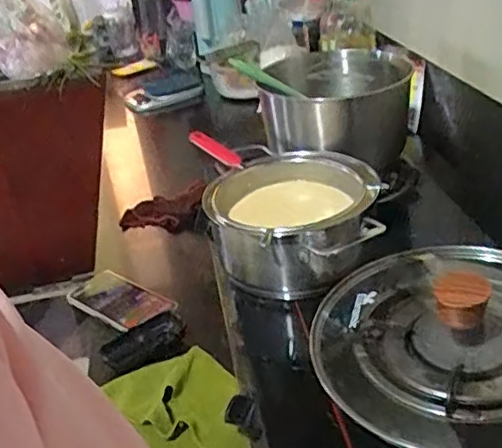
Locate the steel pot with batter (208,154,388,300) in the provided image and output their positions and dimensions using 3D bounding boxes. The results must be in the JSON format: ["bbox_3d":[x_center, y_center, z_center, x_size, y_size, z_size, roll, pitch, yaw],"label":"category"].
[{"bbox_3d":[0.048,0.003,0.777,0.197,0.107,0.192,-7,30,4],"label":"steel pot with batter"}]

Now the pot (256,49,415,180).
[{"bbox_3d":[0.122,-0.165,0.930,0.201,0.126,0.219,3,32,20],"label":"pot"}]

